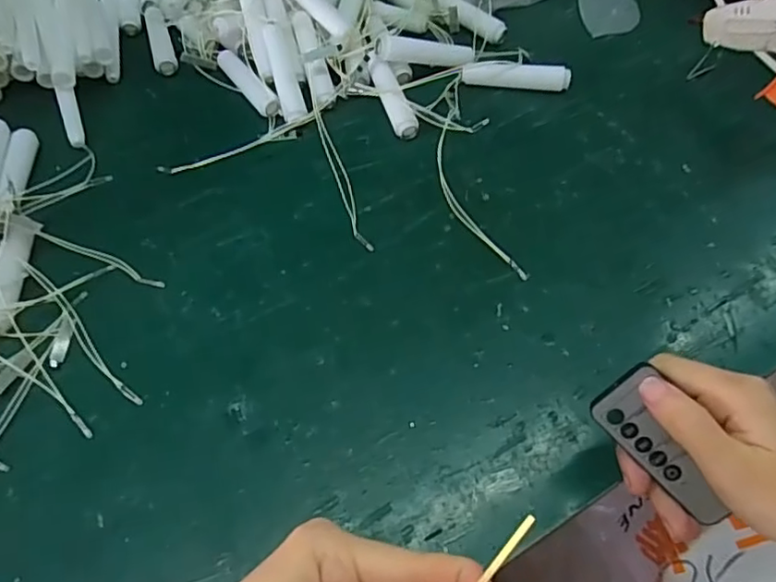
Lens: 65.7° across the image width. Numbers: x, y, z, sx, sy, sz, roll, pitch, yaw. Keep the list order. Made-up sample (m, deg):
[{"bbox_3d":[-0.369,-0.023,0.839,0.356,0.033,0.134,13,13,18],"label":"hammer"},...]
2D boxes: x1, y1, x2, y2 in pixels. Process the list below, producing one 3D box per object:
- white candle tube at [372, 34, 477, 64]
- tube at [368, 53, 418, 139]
[{"bbox_3d":[0.030,-0.204,0.512,0.088,0.016,0.023,-3,56,-18],"label":"white candle tube"},{"bbox_3d":[0.004,-0.159,0.491,0.020,0.026,0.076,-16,59,-10],"label":"tube"}]

